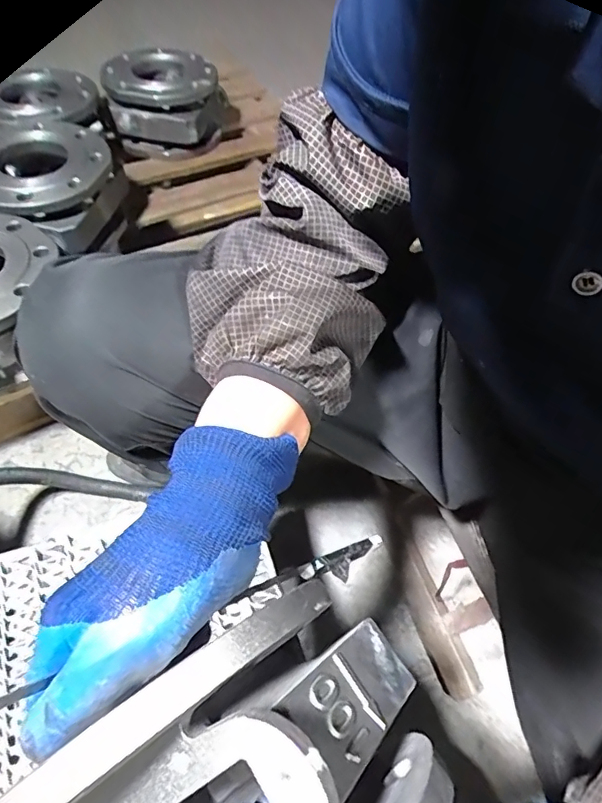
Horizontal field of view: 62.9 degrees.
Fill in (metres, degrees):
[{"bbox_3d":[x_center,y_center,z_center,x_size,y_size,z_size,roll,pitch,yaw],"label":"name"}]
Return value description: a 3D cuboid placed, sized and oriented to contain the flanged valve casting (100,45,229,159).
[{"bbox_3d":[-0.251,-0.565,0.931,0.219,0.107,0.203,-7,56,-9],"label":"flanged valve casting"}]

